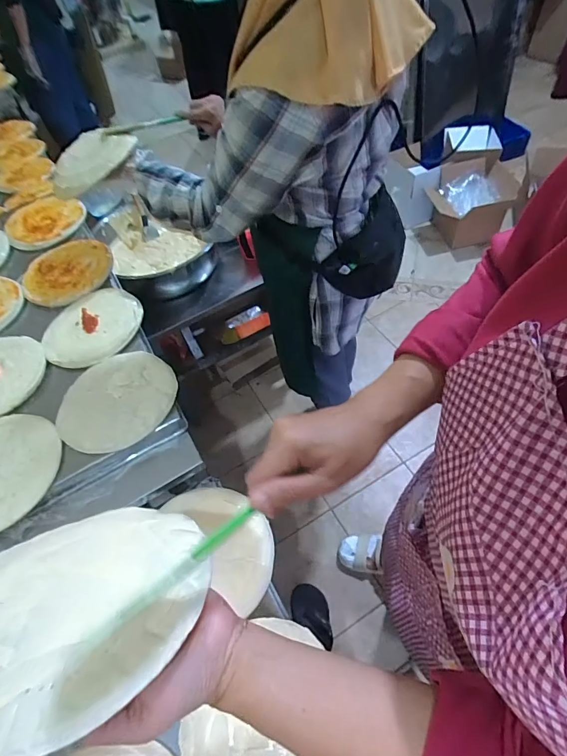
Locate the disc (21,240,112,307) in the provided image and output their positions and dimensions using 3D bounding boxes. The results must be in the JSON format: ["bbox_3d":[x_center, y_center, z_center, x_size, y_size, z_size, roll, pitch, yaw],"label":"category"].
[{"bbox_3d":[-0.500,-0.242,0.918,0.200,0.024,0.191,-14,56,-7],"label":"disc"}]

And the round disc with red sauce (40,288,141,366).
[{"bbox_3d":[-0.384,-0.105,0.802,0.196,0.015,0.174,-37,60,-13],"label":"round disc with red sauce"}]

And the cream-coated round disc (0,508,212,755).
[{"bbox_3d":[-0.155,0.161,0.295,0.185,0.015,0.184,-7,23,3],"label":"cream-coated round disc"}]

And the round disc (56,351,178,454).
[{"bbox_3d":[-0.285,0.035,0.684,0.195,0.013,0.189,-5,52,6],"label":"round disc"}]

